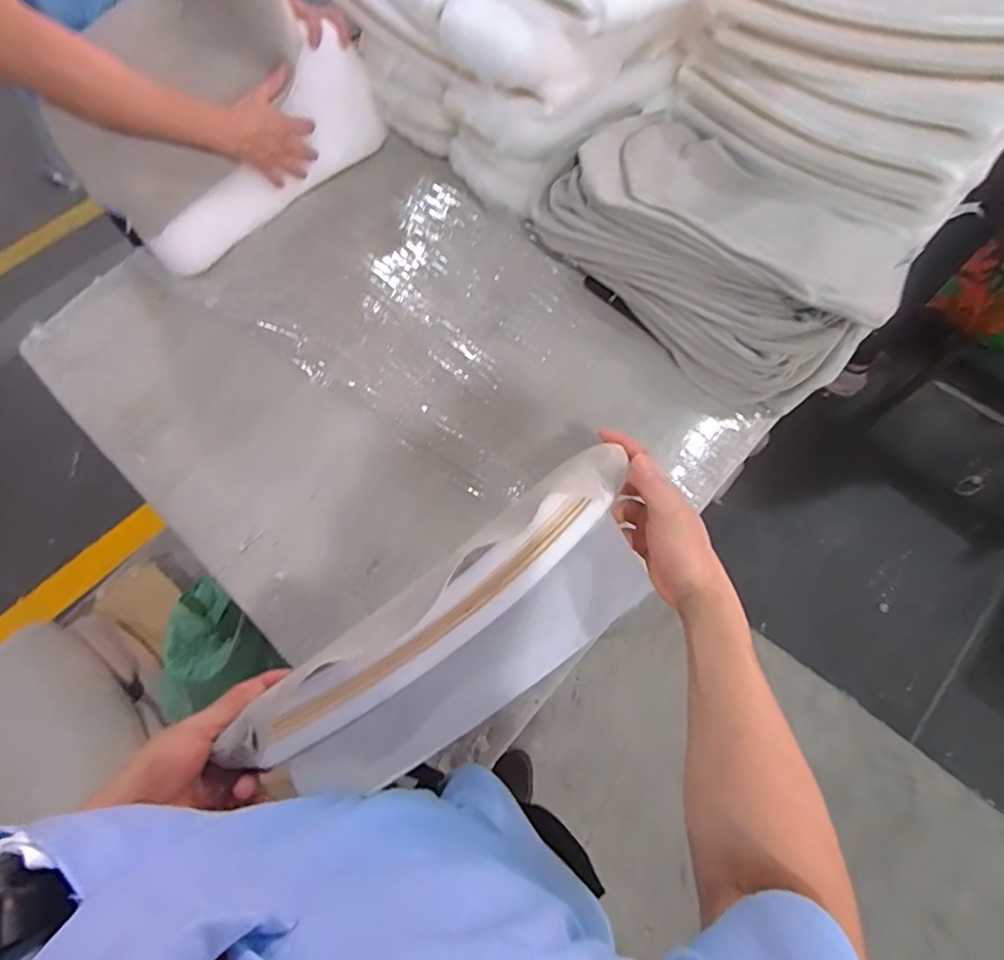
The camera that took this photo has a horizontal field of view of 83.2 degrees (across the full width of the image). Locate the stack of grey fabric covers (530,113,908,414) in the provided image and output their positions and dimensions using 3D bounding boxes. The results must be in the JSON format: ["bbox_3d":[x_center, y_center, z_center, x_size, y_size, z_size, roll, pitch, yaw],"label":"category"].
[{"bbox_3d":[0.322,-0.351,0.838,0.329,0.158,0.483,-40,70,-14],"label":"stack of grey fabric covers"}]

